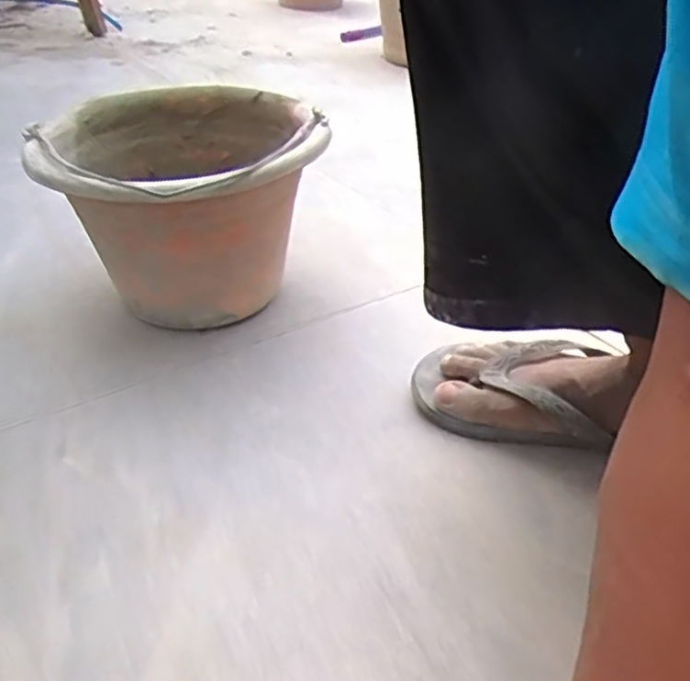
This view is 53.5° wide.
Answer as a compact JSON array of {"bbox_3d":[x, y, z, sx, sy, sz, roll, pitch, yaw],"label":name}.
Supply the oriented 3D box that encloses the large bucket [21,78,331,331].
[{"bbox_3d":[-0.141,-0.112,0.621,0.229,0.173,0.245,1,36,0],"label":"large bucket"}]

